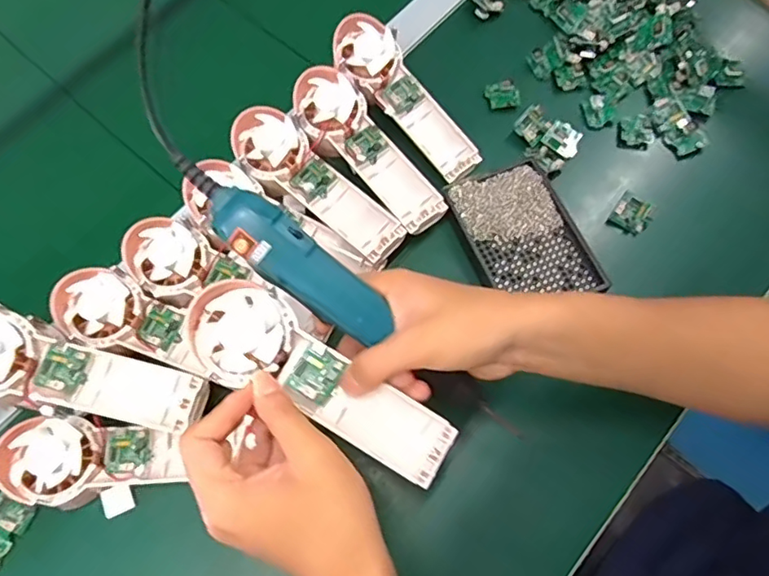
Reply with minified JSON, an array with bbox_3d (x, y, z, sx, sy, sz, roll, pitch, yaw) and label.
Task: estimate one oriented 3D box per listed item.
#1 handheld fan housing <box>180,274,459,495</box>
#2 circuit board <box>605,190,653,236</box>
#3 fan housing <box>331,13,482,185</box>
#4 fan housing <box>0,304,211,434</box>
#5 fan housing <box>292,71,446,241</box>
[{"bbox_3d":[-0.040,0.058,0.350,0.179,0.021,0.055,34,73,-2],"label":"handheld fan housing"},{"bbox_3d":[0.218,-0.064,0.498,0.032,0.007,0.032,29,112,5],"label":"circuit board"},{"bbox_3d":[0.019,-0.178,0.529,0.058,0.022,0.180,-38,86,-12],"label":"fan housing"},{"bbox_3d":[-0.224,0.063,0.409,0.181,0.039,0.058,17,69,-12],"label":"fan housing"},{"bbox_3d":[-0.015,-0.123,0.504,0.060,0.036,0.179,-37,72,-11],"label":"fan housing"}]

